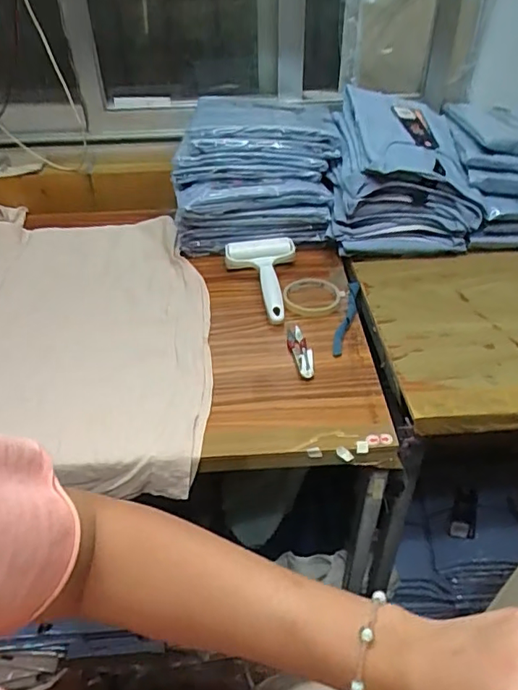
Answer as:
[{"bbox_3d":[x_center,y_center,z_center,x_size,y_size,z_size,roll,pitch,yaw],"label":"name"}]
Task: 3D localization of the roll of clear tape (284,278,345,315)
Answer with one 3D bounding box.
[{"bbox_3d":[0.082,-0.077,0.815,0.082,0.010,0.089,-1,40,1],"label":"roll of clear tape"}]

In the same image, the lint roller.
[{"bbox_3d":[0.010,-0.103,0.833,0.113,0.045,0.186,-5,41,-4],"label":"lint roller"}]

